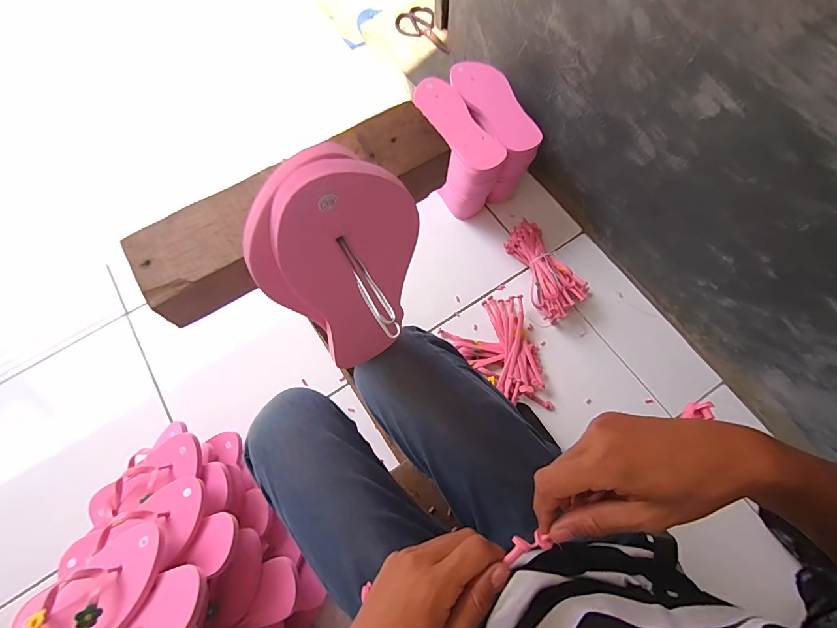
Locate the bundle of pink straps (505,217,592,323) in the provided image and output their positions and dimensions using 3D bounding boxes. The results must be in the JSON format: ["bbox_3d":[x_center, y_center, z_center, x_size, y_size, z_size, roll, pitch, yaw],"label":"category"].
[{"bbox_3d":[0.258,-0.094,0.838,0.095,0.061,0.213,-28,72,-8],"label":"bundle of pink straps"}]

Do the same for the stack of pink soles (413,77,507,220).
[{"bbox_3d":[0.070,-0.336,0.855,0.087,0.184,0.239,-30,72,-9],"label":"stack of pink soles"}]

